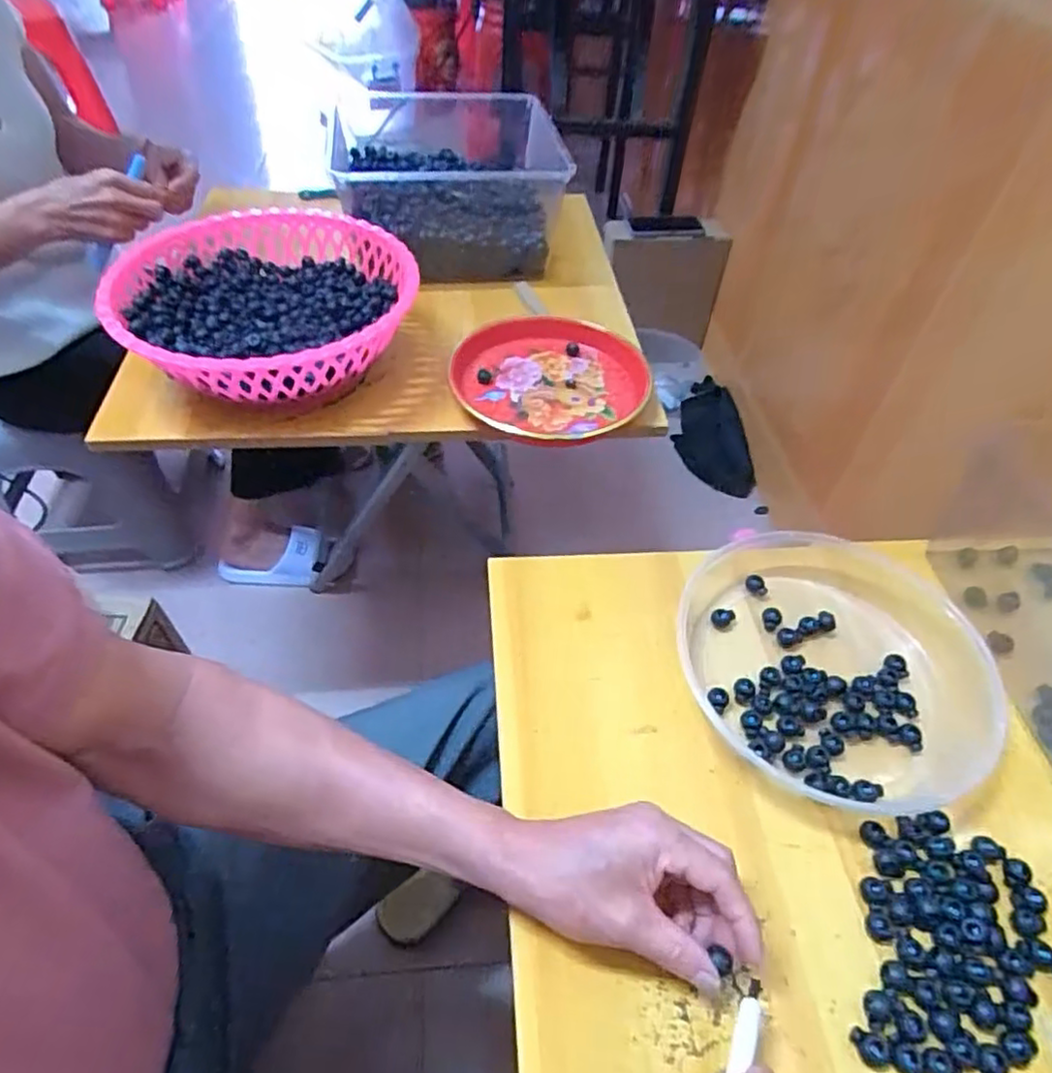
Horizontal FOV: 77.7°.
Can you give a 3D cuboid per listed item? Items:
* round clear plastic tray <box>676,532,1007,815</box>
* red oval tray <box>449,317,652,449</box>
[{"bbox_3d":[0.235,0.089,0.506,0.226,0.035,0.226,1,49,-1],"label":"round clear plastic tray"},{"bbox_3d":[0.031,-0.177,0.731,0.217,0.029,0.232,-6,50,-6],"label":"red oval tray"}]

